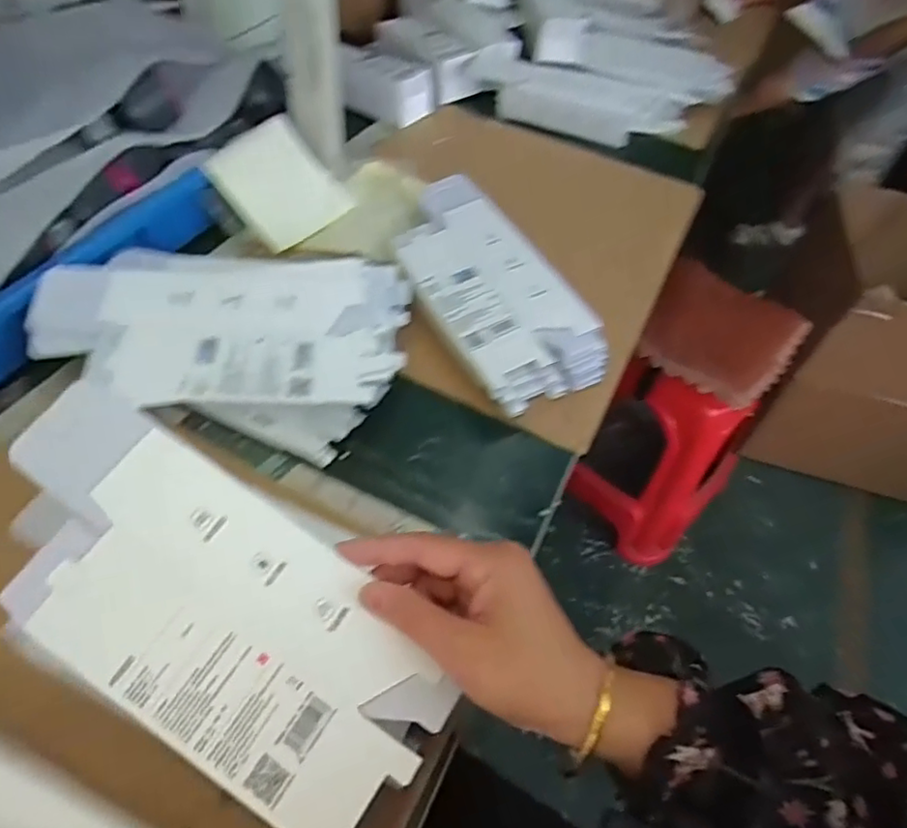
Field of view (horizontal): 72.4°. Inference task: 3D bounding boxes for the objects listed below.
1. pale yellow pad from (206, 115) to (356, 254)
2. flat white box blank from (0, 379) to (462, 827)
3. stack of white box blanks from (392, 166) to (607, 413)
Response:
[{"bbox_3d":[-0.193,-0.256,0.687,0.121,0.010,0.135,-40,88,-29],"label":"pale yellow pad"},{"bbox_3d":[-0.133,0.099,0.331,0.272,0.007,0.126,32,68,7],"label":"flat white box blank"},{"bbox_3d":[0.025,-0.128,0.622,0.125,0.066,0.285,-20,56,-21],"label":"stack of white box blanks"}]

